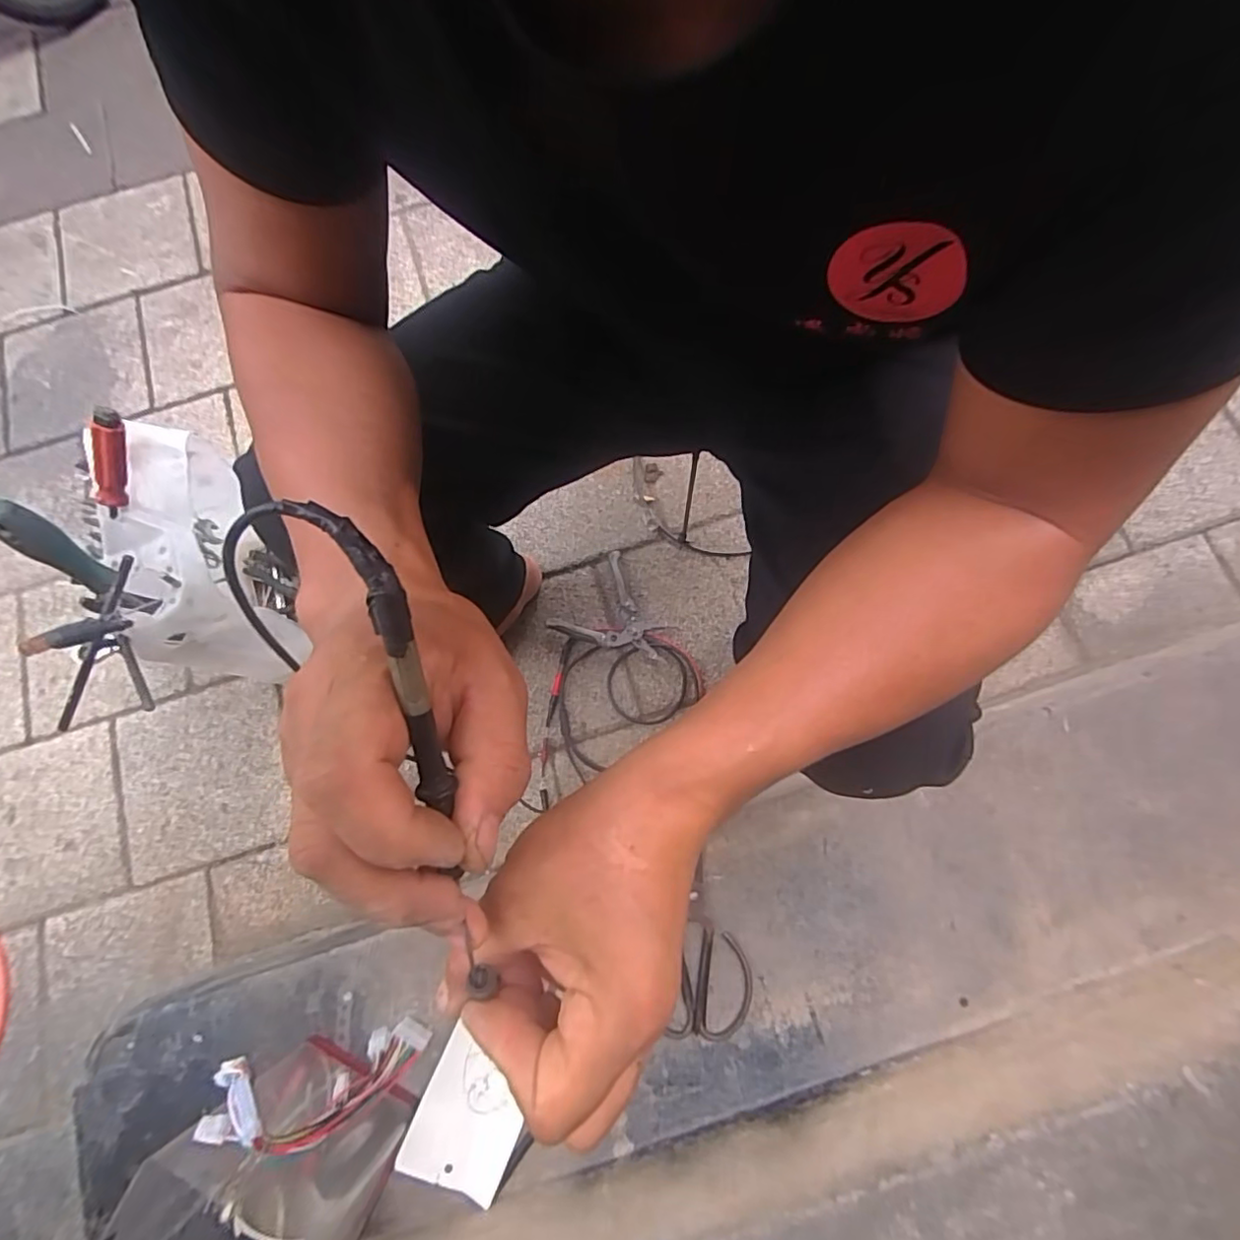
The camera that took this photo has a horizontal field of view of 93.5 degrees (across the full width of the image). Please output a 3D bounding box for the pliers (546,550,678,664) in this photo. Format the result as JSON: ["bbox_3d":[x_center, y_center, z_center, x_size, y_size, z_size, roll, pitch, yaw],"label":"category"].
[{"bbox_3d":[0.000,-0.026,0.875,0.178,0.017,0.142,19,79,7],"label":"pliers"}]

